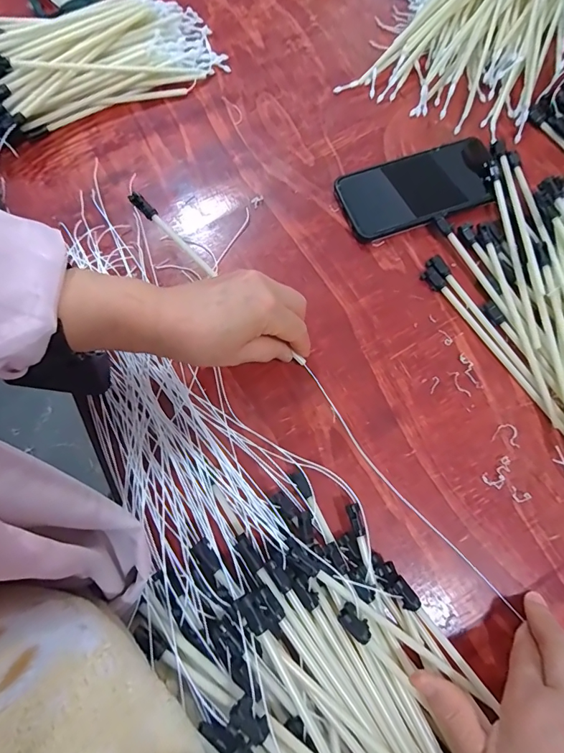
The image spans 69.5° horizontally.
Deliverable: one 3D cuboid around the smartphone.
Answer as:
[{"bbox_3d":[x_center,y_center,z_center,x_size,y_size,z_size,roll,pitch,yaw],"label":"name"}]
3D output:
[{"bbox_3d":[0.141,-0.189,0.414,0.163,0.016,0.078,-22,73,-8],"label":"smartphone"}]

